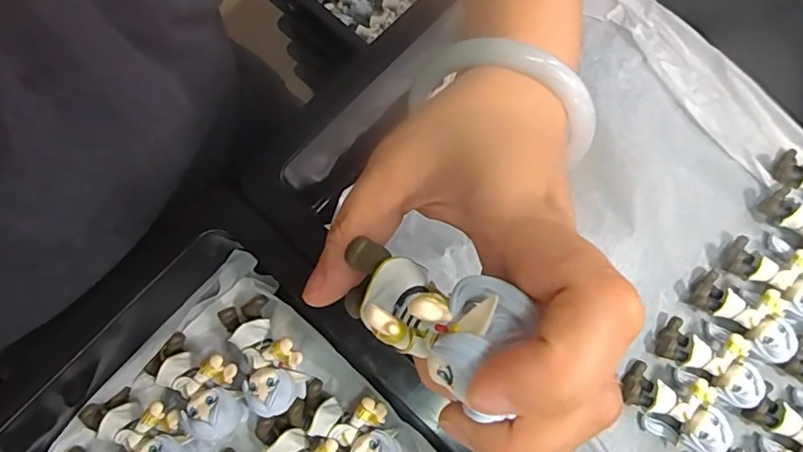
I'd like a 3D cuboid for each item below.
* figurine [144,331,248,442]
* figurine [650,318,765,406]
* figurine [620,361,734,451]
[{"bbox_3d":[-0.108,0.085,0.279,0.062,0.022,0.034,36,79,22],"label":"figurine"},{"bbox_3d":[0.185,0.081,0.314,0.060,0.023,0.037,29,79,5],"label":"figurine"},{"bbox_3d":[0.163,0.109,0.308,0.056,0.025,0.038,19,78,3],"label":"figurine"}]

